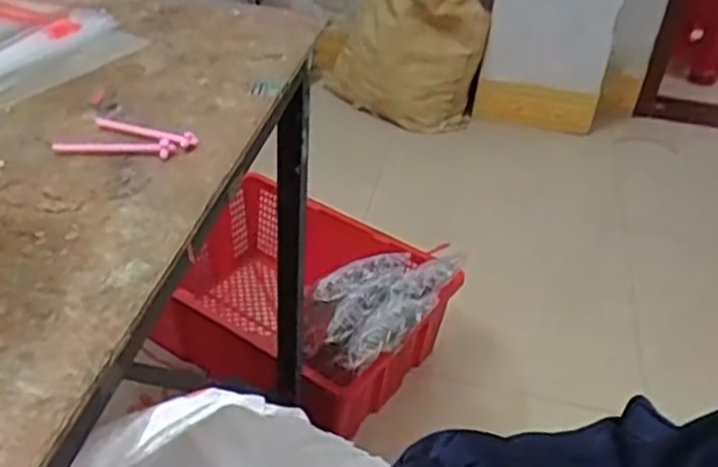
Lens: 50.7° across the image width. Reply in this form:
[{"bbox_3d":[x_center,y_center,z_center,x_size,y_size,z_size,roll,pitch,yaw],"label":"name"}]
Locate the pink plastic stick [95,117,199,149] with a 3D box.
[{"bbox_3d":[-0.166,-0.080,0.588,0.088,0.008,0.013,16,38,15],"label":"pink plastic stick"}]

